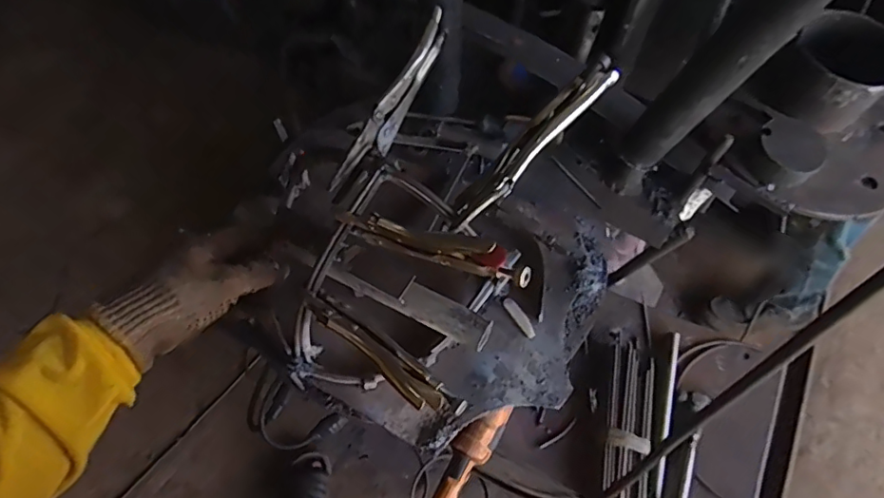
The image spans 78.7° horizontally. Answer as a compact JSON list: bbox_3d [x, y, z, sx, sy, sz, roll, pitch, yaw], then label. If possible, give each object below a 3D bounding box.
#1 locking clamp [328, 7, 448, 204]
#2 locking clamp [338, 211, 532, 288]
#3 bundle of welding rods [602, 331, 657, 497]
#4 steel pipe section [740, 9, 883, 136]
[{"bbox_3d":[-0.044,-0.133,0.513,0.021,0.061,0.199,26,66,12],"label":"locking clamp"},{"bbox_3d":[-0.017,-0.005,0.433,0.180,0.056,0.013,15,62,32],"label":"locking clamp"},{"bbox_3d":[0.277,0.259,0.792,0.066,0.025,0.274,12,64,6],"label":"bundle of welding rods"},{"bbox_3d":[0.436,-0.194,0.606,0.120,0.076,0.109,-36,69,-16],"label":"steel pipe section"}]

